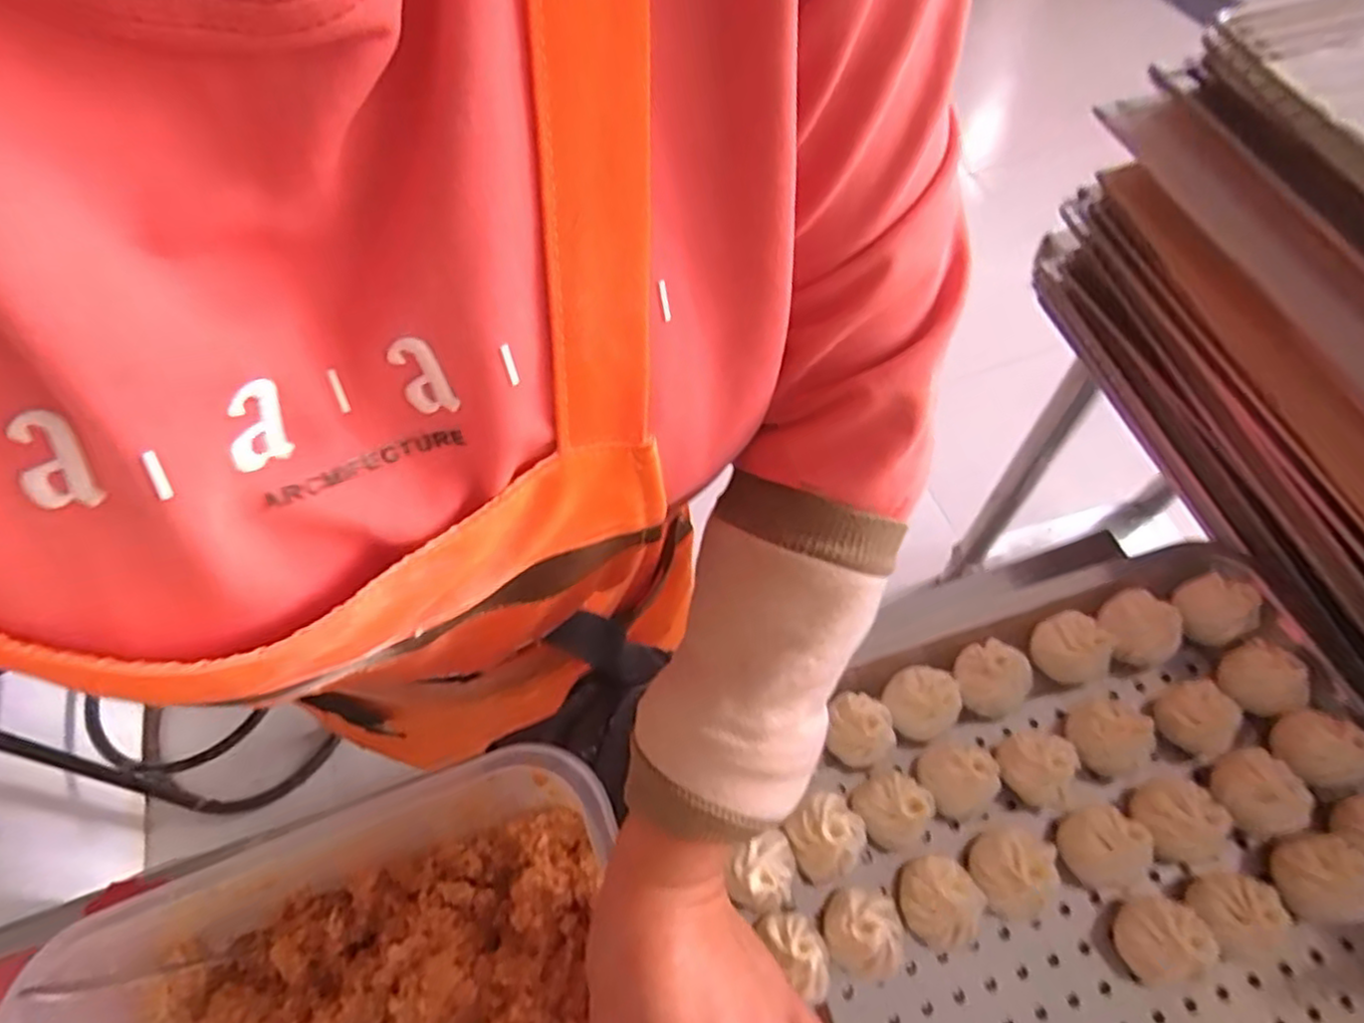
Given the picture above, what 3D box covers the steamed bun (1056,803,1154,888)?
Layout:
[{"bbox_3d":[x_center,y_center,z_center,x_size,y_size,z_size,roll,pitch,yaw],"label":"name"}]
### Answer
[{"bbox_3d":[0.215,0.169,0.354,0.037,0.041,0.037,-2,59,3],"label":"steamed bun"}]

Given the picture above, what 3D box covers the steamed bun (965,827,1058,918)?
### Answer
[{"bbox_3d":[0.166,0.181,0.352,0.040,0.040,0.039,-2,59,3],"label":"steamed bun"}]

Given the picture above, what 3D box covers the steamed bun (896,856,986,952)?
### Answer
[{"bbox_3d":[0.126,0.193,0.344,0.033,0.046,0.043,-26,61,-12],"label":"steamed bun"}]

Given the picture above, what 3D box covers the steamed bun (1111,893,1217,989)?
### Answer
[{"bbox_3d":[0.226,0.203,0.334,0.030,0.043,0.035,-4,59,1],"label":"steamed bun"}]

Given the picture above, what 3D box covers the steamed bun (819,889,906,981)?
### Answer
[{"bbox_3d":[0.087,0.205,0.341,0.037,0.043,0.035,-2,59,3],"label":"steamed bun"}]

